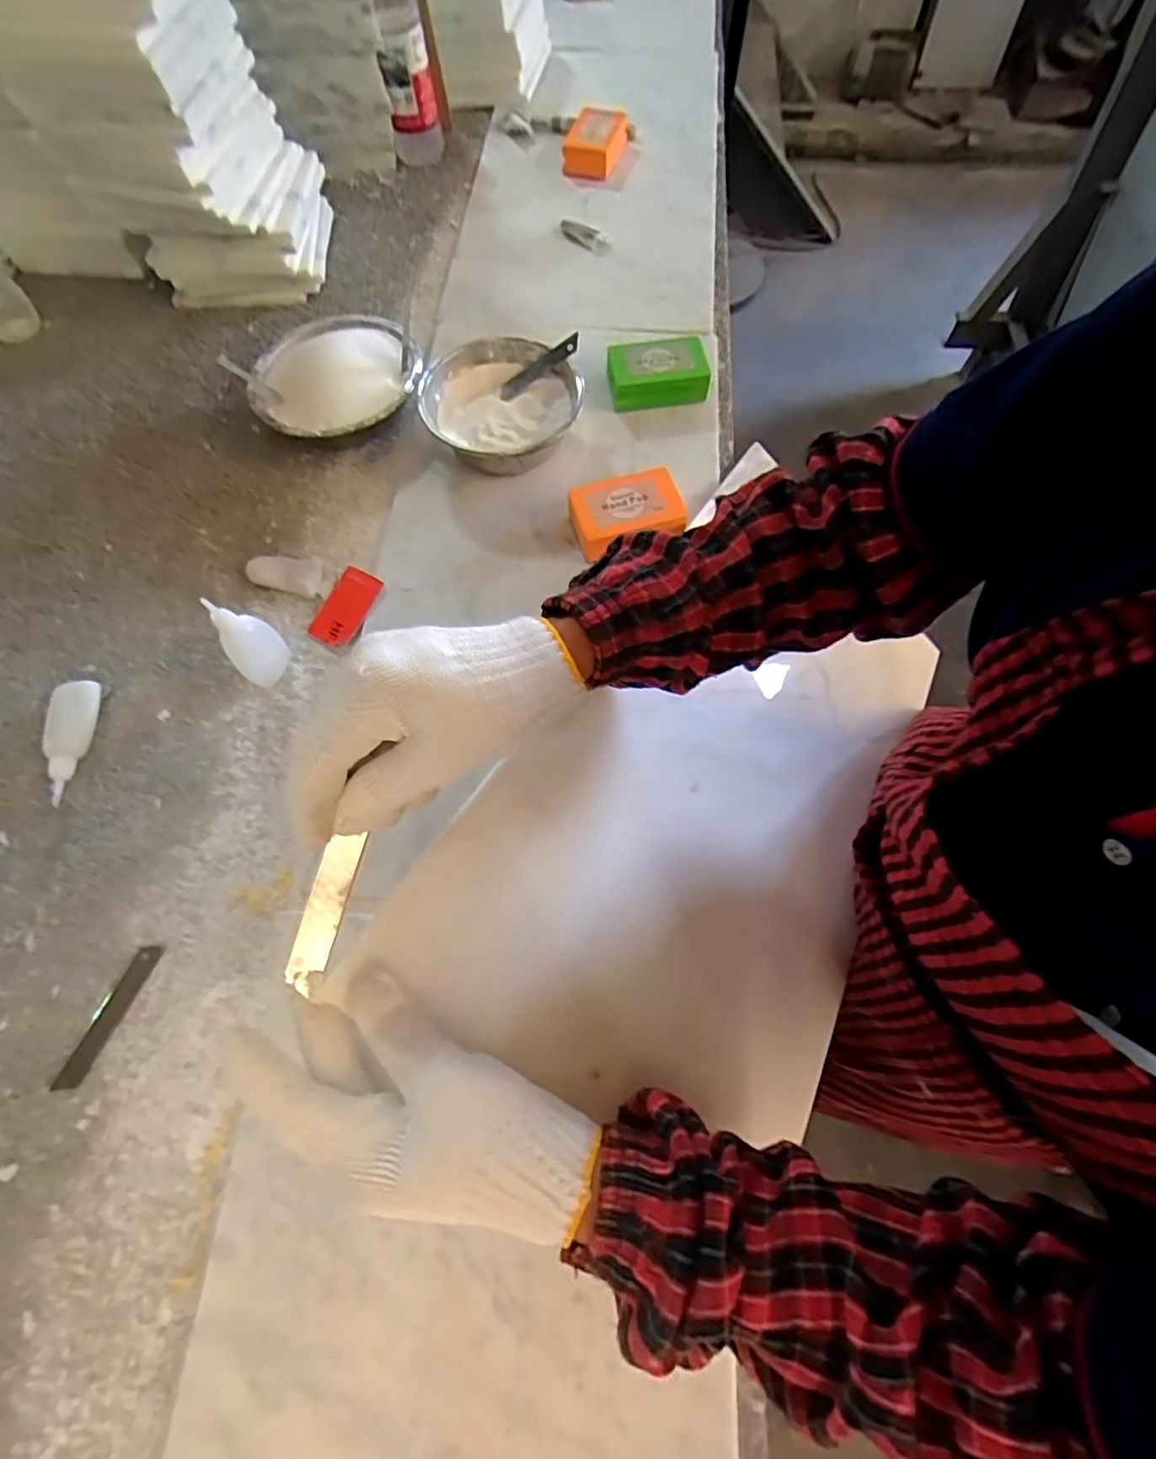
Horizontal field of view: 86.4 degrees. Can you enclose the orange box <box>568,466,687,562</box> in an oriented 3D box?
[{"bbox_3d":[0.044,-0.192,0.548,0.097,0.035,0.066,-17,67,-5],"label":"orange box"}]

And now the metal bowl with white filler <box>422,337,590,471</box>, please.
[{"bbox_3d":[-0.068,-0.304,0.583,0.139,0.065,0.128,-1,67,2],"label":"metal bowl with white filler"}]

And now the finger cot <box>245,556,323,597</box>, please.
[{"bbox_3d":[-0.260,-0.143,0.554,0.066,0.017,0.038,15,68,8],"label":"finger cot"}]

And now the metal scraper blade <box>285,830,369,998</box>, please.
[{"bbox_3d":[-0.118,0.081,0.289,0.018,0.004,0.064,19,81,-28],"label":"metal scraper blade"}]

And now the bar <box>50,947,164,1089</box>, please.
[{"bbox_3d":[-0.320,0.195,0.420,0.017,0.004,0.095,21,69,11],"label":"bar"}]

